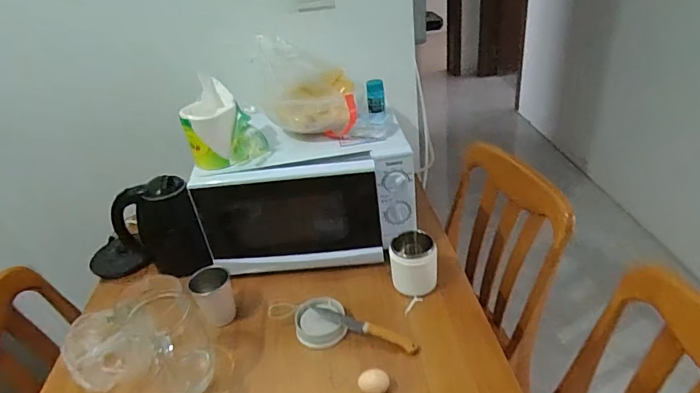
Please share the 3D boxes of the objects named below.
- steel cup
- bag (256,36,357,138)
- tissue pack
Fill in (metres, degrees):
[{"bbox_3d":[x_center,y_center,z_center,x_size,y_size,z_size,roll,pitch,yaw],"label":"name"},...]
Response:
[{"bbox_3d":[-0.263,0.198,0.896,0.076,0.106,0.063,-21,36,-18],"label":"steel cup"},{"bbox_3d":[-0.087,-0.228,0.954,0.181,0.175,0.153,-7,32,2],"label":"bag"},{"bbox_3d":[-0.262,-0.148,0.927,0.150,0.136,0.127,-17,33,-14],"label":"tissue pack"}]

